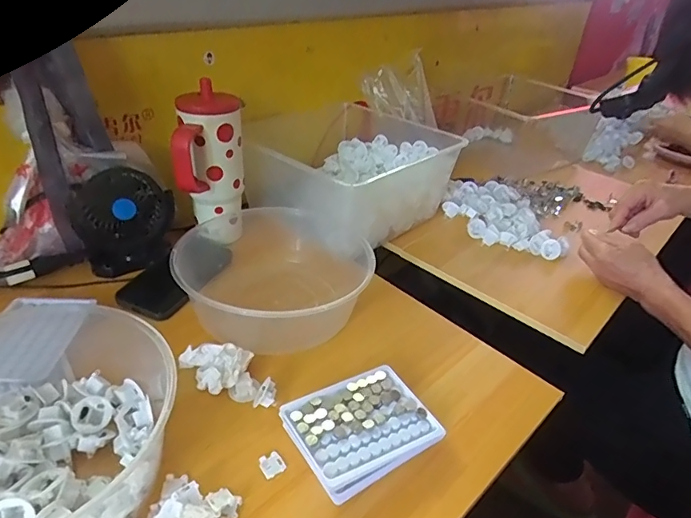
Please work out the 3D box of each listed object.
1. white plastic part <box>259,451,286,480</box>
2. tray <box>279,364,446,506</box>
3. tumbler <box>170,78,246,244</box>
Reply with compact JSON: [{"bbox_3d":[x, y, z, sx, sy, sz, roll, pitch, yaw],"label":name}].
[{"bbox_3d":[-0.066,0.184,0.421,0.020,0.004,0.021,-17,38,-28],"label":"white plastic part"},{"bbox_3d":[0.016,0.159,0.444,0.127,0.030,0.098,-17,38,-29],"label":"tray"},{"bbox_3d":[-0.190,-0.116,0.647,0.077,0.202,0.097,8,33,7],"label":"tumbler"}]

